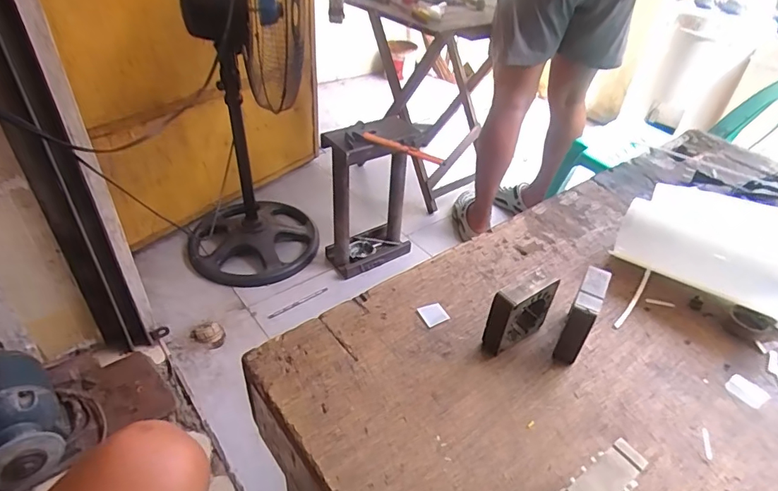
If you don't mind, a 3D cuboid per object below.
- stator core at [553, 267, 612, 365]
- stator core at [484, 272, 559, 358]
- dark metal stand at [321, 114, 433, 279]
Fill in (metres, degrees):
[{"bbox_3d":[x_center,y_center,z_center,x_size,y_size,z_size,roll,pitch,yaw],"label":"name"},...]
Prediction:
[{"bbox_3d":[0.196,0.072,0.481,0.024,0.078,0.068,24,44,22],"label":"stator core"},{"bbox_3d":[0.133,0.068,0.478,0.080,0.077,0.020,-22,46,-28],"label":"stator core"},{"bbox_3d":[-0.036,-0.141,1.407,0.266,0.446,0.201,-24,47,-30],"label":"dark metal stand"}]

